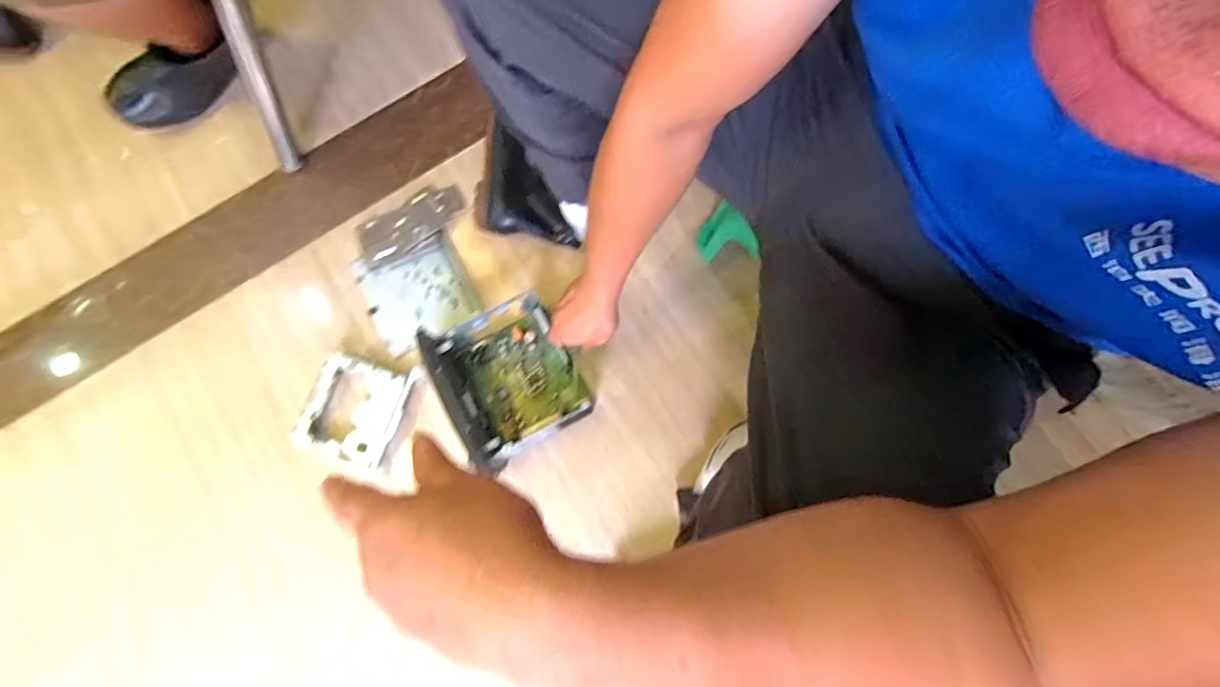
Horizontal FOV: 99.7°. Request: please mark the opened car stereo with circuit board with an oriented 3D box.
[{"bbox_3d":[-0.137,0.047,0.718,0.167,0.114,0.184,-28,78,-5],"label":"opened car stereo with circuit board"}]

